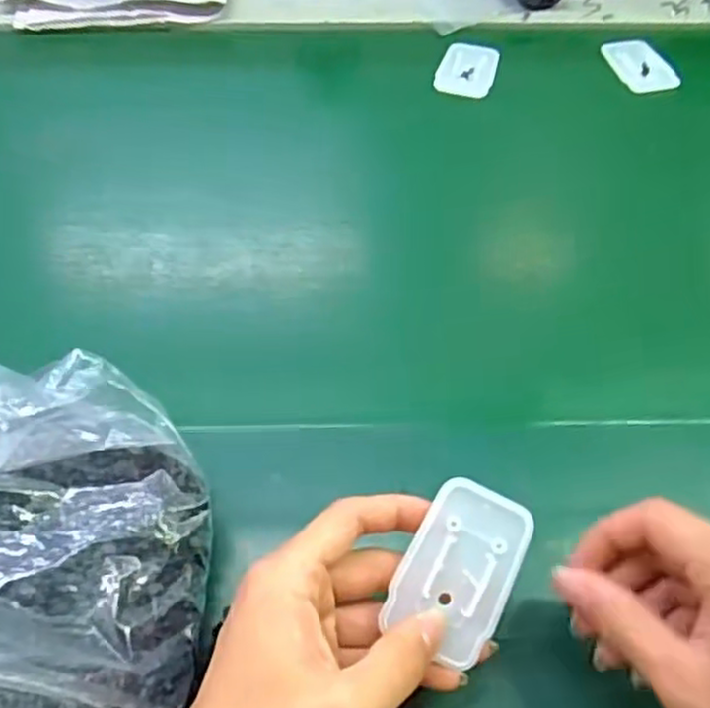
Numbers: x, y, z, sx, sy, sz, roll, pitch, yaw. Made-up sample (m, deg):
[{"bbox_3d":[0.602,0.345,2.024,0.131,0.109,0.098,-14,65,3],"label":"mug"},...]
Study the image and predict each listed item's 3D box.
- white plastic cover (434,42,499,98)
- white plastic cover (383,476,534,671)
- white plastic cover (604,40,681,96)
[{"bbox_3d":[0.091,-0.230,0.585,0.046,0.009,0.058,15,57,10],"label":"white plastic cover"},{"bbox_3d":[0.043,0.086,0.288,0.043,0.004,0.066,25,83,-5],"label":"white plastic cover"},{"bbox_3d":[0.231,-0.234,0.586,0.042,0.006,0.061,-18,65,-5],"label":"white plastic cover"}]

